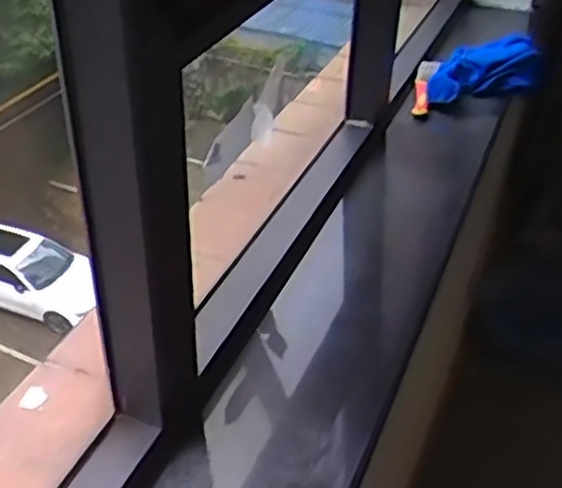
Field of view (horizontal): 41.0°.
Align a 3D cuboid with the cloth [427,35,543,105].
[{"bbox_3d":[0.310,-0.274,1.179,0.234,0.048,0.126,-18,42,-25],"label":"cloth"}]

